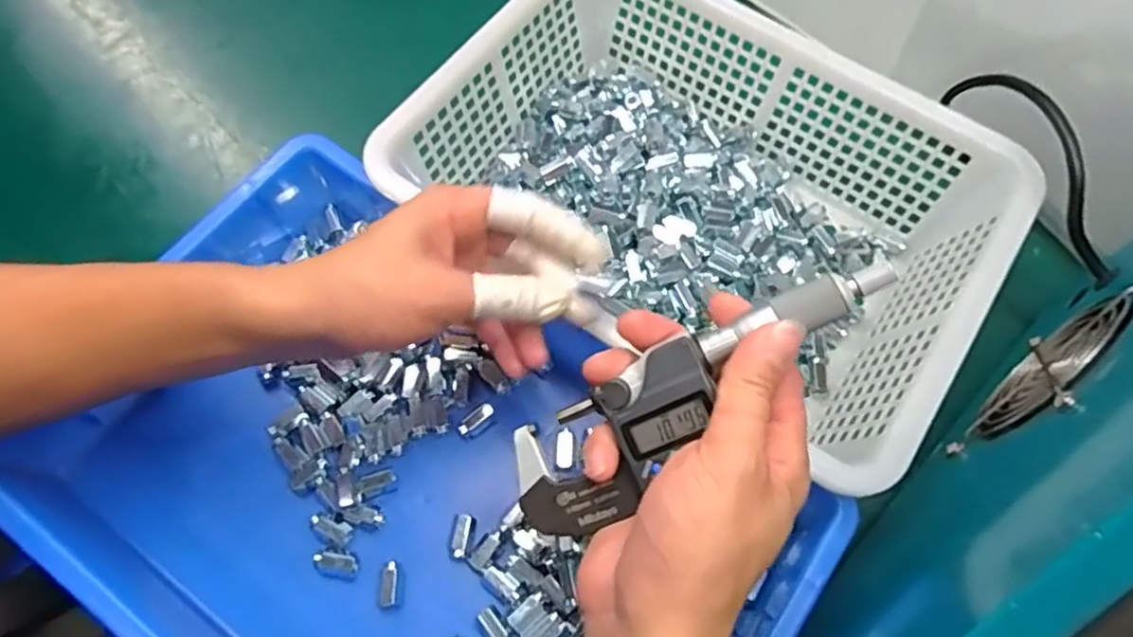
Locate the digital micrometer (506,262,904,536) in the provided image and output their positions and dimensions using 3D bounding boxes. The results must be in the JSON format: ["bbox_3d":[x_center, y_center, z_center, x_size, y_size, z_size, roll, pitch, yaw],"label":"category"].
[{"bbox_3d":[0.045,0.026,0.259,0.163,0.017,0.046,-38,70,11],"label":"digital micrometer"}]

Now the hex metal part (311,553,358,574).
[{"bbox_3d":[-0.121,0.127,0.356,0.024,0.008,0.008,10,67,3],"label":"hex metal part"}]

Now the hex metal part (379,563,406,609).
[{"bbox_3d":[-0.090,0.138,0.352,0.011,0.009,0.022,4,67,0],"label":"hex metal part"}]

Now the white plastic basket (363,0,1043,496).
[{"bbox_3d":[0.078,-0.069,0.416,0.318,0.089,0.228,34,72,13],"label":"white plastic basket"}]

